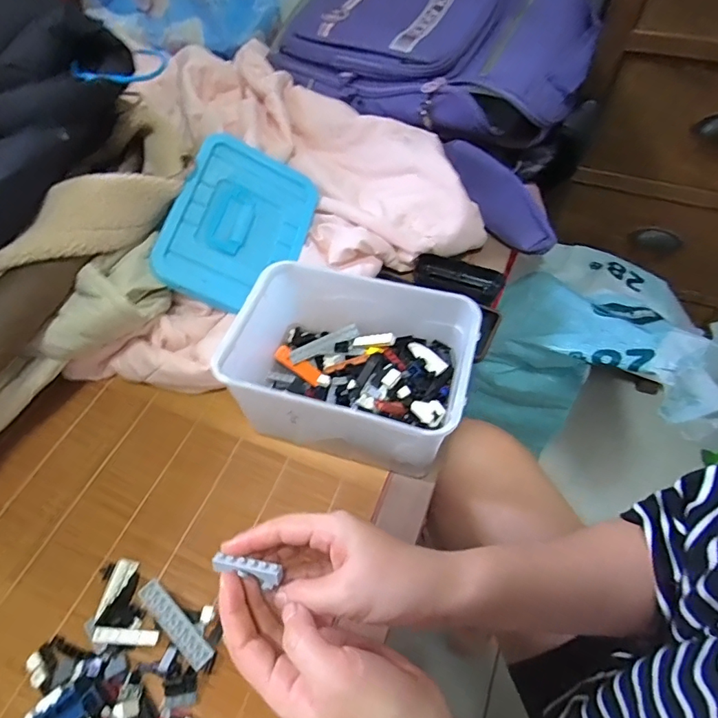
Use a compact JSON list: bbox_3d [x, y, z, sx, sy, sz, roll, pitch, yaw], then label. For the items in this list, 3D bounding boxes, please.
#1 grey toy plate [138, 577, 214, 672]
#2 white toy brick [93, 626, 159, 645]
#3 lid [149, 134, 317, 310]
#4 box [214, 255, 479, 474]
[{"bbox_3d":[-0.152,0.218,0.389,0.081,0.004,0.018,40,49,18],"label":"grey toy plate"},{"bbox_3d":[-0.190,0.226,0.383,0.049,0.006,0.012,3,54,1],"label":"white toy brick"},{"bbox_3d":[-0.140,-0.160,0.563,0.148,0.013,0.215,24,65,-22],"label":"lid"},{"bbox_3d":[-0.014,0.010,0.465,0.228,0.108,0.147,15,56,10],"label":"box"}]

